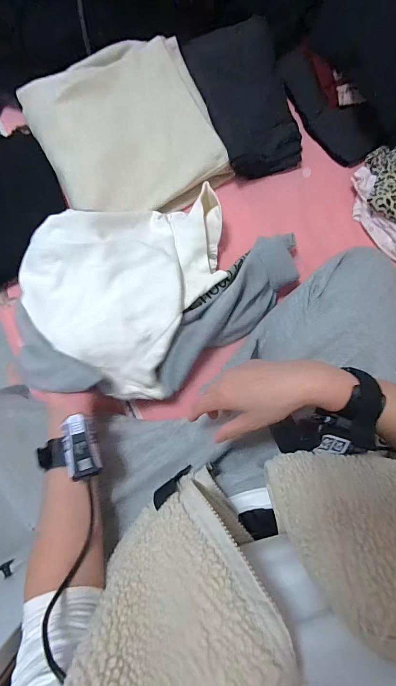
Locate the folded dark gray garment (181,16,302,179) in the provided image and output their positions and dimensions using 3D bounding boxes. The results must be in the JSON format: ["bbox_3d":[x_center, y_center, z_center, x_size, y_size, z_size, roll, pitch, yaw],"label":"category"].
[{"bbox_3d":[0.096,-0.447,0.619,0.161,0.107,0.241,-20,80,-3],"label":"folded dark gray garment"}]

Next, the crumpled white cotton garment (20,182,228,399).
[{"bbox_3d":[-0.113,-0.120,0.548,0.260,0.088,0.341,27,81,5],"label":"crumpled white cotton garment"}]

